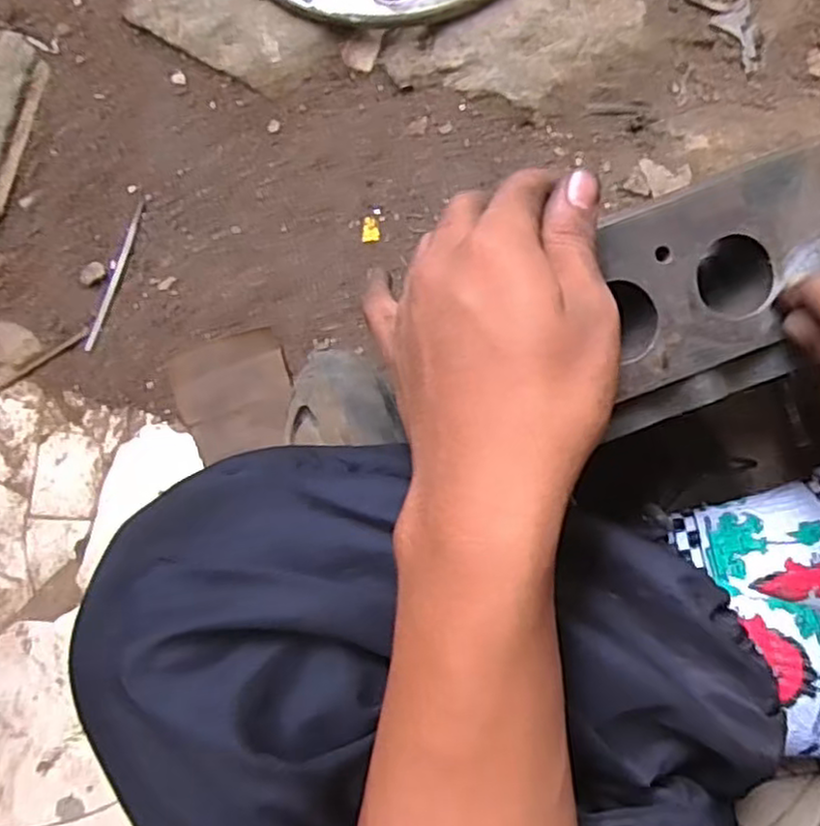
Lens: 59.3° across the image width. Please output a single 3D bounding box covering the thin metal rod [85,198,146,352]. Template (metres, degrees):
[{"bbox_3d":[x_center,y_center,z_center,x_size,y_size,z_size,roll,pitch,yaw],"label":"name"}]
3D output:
[{"bbox_3d":[-0.201,-0.095,0.493,0.006,0.009,0.108,15,86,1],"label":"thin metal rod"}]

